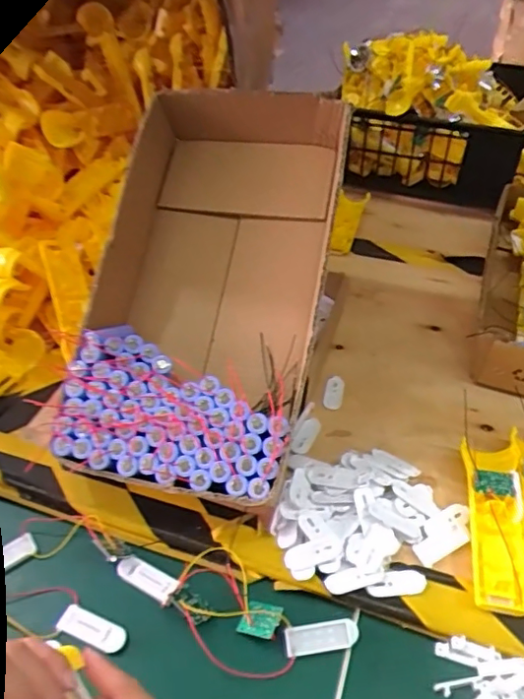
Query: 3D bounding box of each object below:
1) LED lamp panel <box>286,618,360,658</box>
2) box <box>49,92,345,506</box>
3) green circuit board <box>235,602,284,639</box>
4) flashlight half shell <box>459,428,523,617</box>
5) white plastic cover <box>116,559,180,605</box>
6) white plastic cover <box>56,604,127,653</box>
[{"bbox_3d":[0.048,0.230,0.444,0.058,0.010,0.020,-5,42,-5],"label":"LED lamp panel"},{"bbox_3d":[-0.051,-0.067,0.567,0.219,0.116,0.420,6,65,9],"label":"box"},{"bbox_3d":[-0.002,0.218,0.450,0.034,0.007,0.025,6,79,21],"label":"green circuit board"},{"bbox_3d":[0.207,0.150,0.497,0.049,0.030,0.166,7,43,9],"label":"flashlight half shell"},{"bbox_3d":[-0.100,0.199,0.484,0.058,0.005,0.021,21,47,22],"label":"white plastic cover"},{"bbox_3d":[-0.138,0.228,0.455,0.056,0.007,0.022,13,44,15],"label":"white plastic cover"}]

